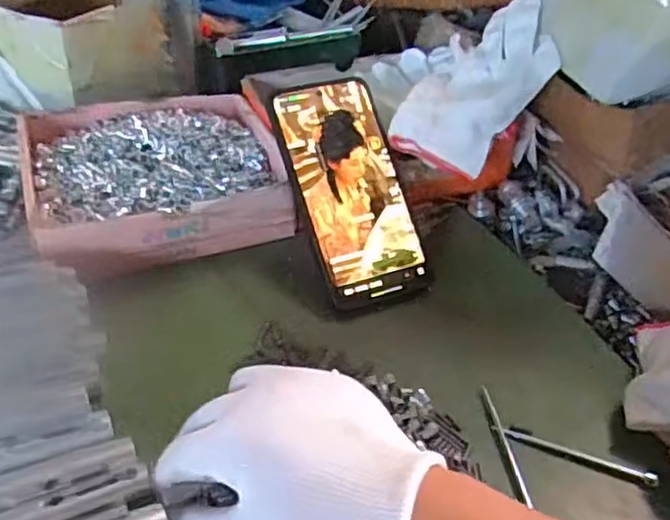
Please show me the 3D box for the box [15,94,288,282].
[{"bbox_3d":[-0.127,-0.060,0.498,0.173,0.038,0.156,-11,45,-19],"label":"box"}]

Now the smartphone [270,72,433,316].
[{"bbox_3d":[0.011,-0.048,0.471,0.076,0.008,0.158,-14,80,-21],"label":"smartphone"}]

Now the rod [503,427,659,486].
[{"bbox_3d":[0.135,0.106,0.379,0.082,0.006,0.006,18,45,12],"label":"rod"}]

